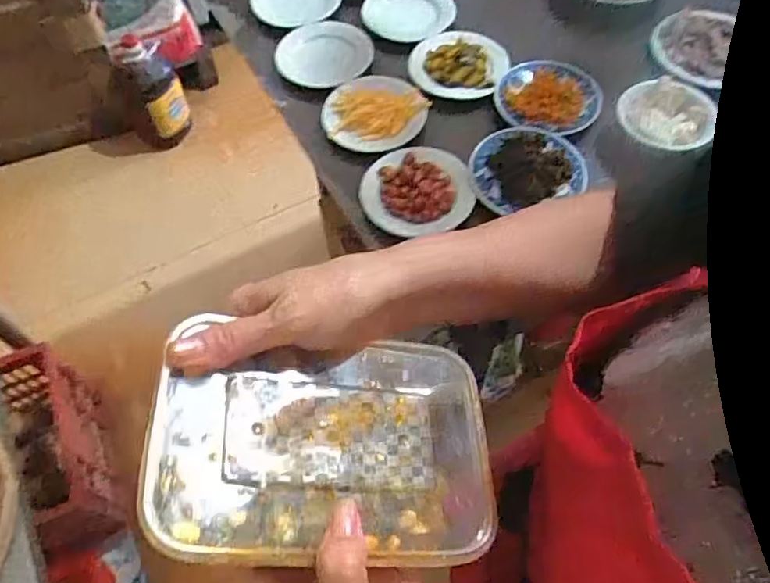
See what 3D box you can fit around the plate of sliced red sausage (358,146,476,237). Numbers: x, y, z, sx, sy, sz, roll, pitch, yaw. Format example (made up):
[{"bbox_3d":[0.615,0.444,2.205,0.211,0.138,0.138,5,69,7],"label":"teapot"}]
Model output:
[{"bbox_3d":[0.035,-0.117,0.700,0.125,0.018,0.117,-1,60,2],"label":"plate of sliced red sausage"}]

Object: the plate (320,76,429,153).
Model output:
[{"bbox_3d":[-0.013,-0.227,0.776,0.129,0.022,0.111,-6,60,-1],"label":"plate"}]

